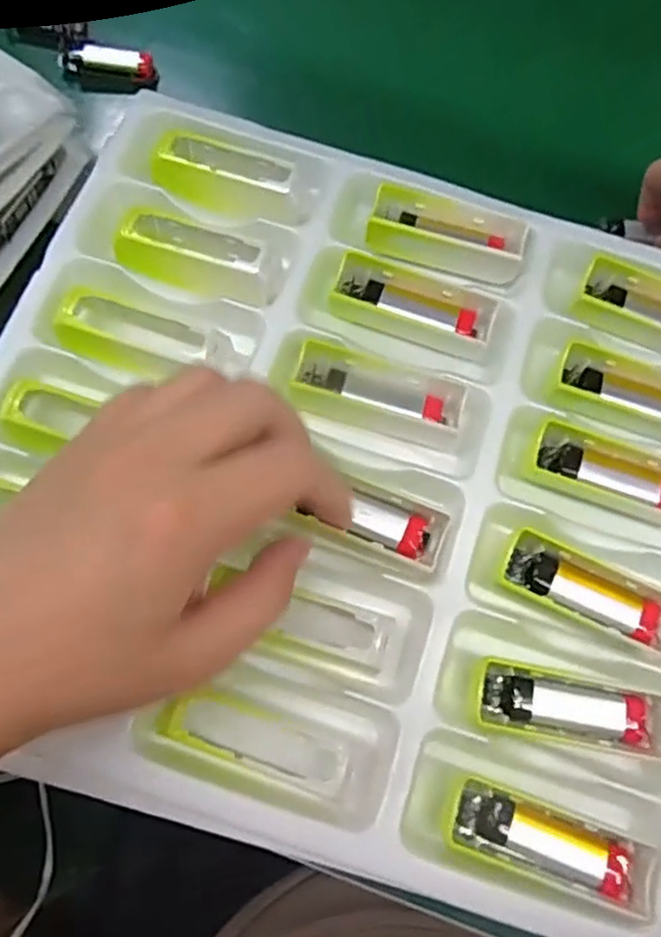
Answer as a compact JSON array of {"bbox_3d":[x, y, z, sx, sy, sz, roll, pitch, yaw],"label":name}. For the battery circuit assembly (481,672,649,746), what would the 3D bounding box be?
[{"bbox_3d":[0.098,0.100,0.283,0.069,0.013,0.018,12,71,0],"label":"battery circuit assembly"}]

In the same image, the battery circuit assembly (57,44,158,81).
[{"bbox_3d":[-0.161,-0.294,0.492,0.069,0.014,0.018,11,71,0],"label":"battery circuit assembly"}]

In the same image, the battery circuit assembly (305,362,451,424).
[{"bbox_3d":[0.021,-0.035,0.315,0.067,0.006,0.015,15,71,2],"label":"battery circuit assembly"}]

